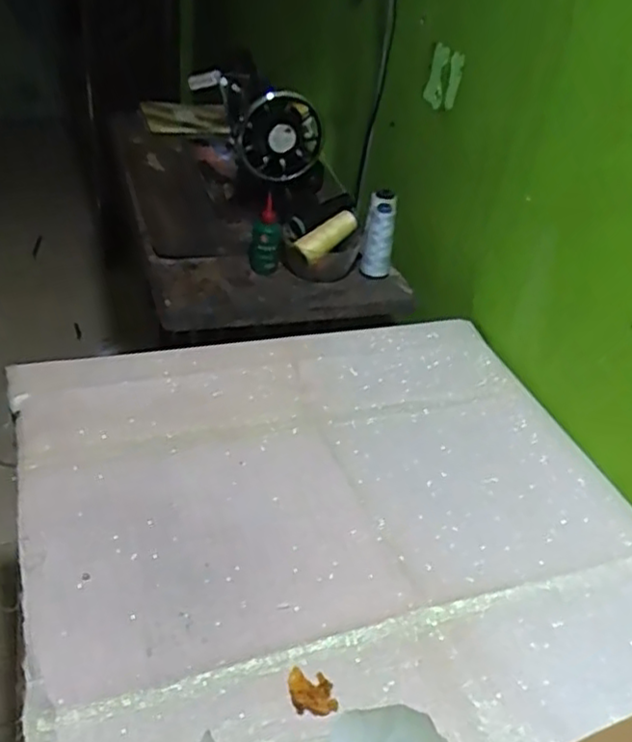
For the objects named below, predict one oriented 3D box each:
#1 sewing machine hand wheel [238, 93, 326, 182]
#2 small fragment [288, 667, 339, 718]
[{"bbox_3d":[-0.054,-0.353,1.065,0.129,0.124,0.048,4,37,-6],"label":"sewing machine hand wheel"},{"bbox_3d":[-0.003,0.248,0.542,0.032,0.004,0.039,-9,38,-19],"label":"small fragment"}]

